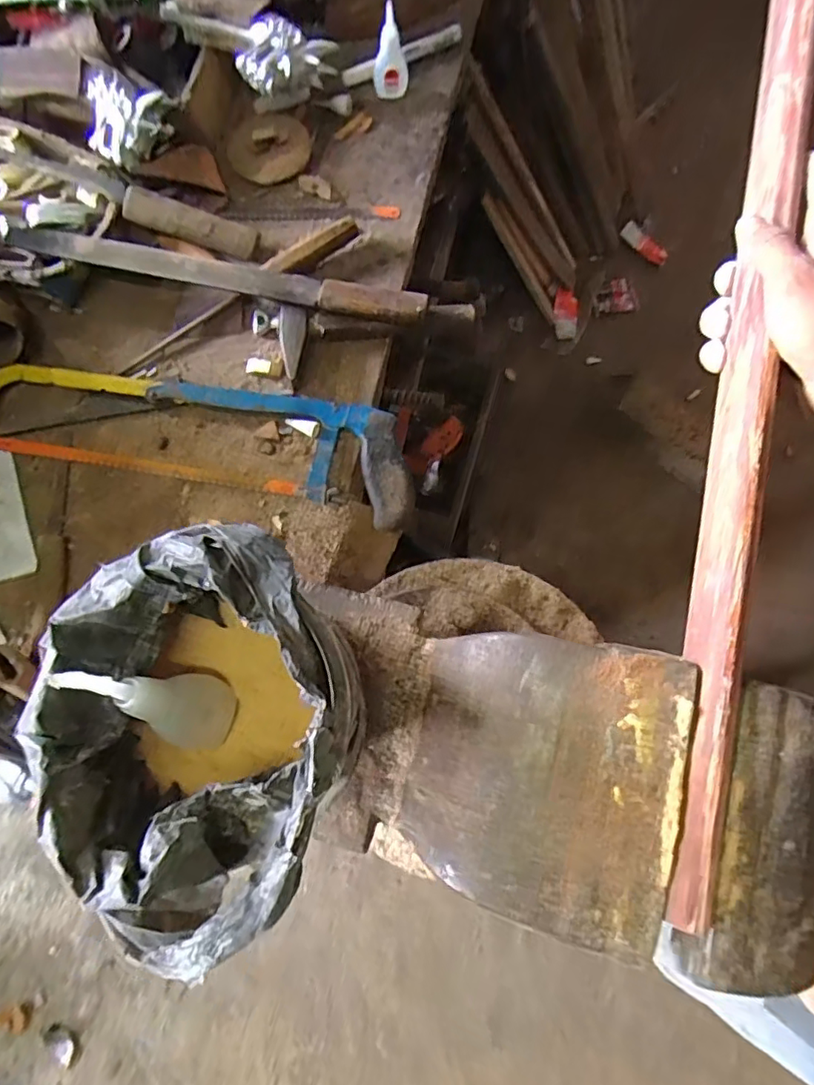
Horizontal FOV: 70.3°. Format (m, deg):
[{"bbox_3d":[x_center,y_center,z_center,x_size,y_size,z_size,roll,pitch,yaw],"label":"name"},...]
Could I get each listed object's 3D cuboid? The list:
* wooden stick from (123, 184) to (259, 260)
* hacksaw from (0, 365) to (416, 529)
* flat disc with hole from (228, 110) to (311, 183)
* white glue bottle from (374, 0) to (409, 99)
[{"bbox_3d":[-0.214,-0.317,0.572,0.125,0.020,0.028,14,79,-13],"label":"wooden stick"},{"bbox_3d":[-0.200,-0.106,0.549,0.423,0.023,0.111,11,79,3],"label":"hacksaw"},{"bbox_3d":[-0.148,-0.421,0.613,0.087,0.015,0.074,5,79,2],"label":"flat disc with hole"},{"bbox_3d":[-0.018,-0.507,0.596,0.035,0.085,0.021,-7,79,0],"label":"white glue bottle"}]

